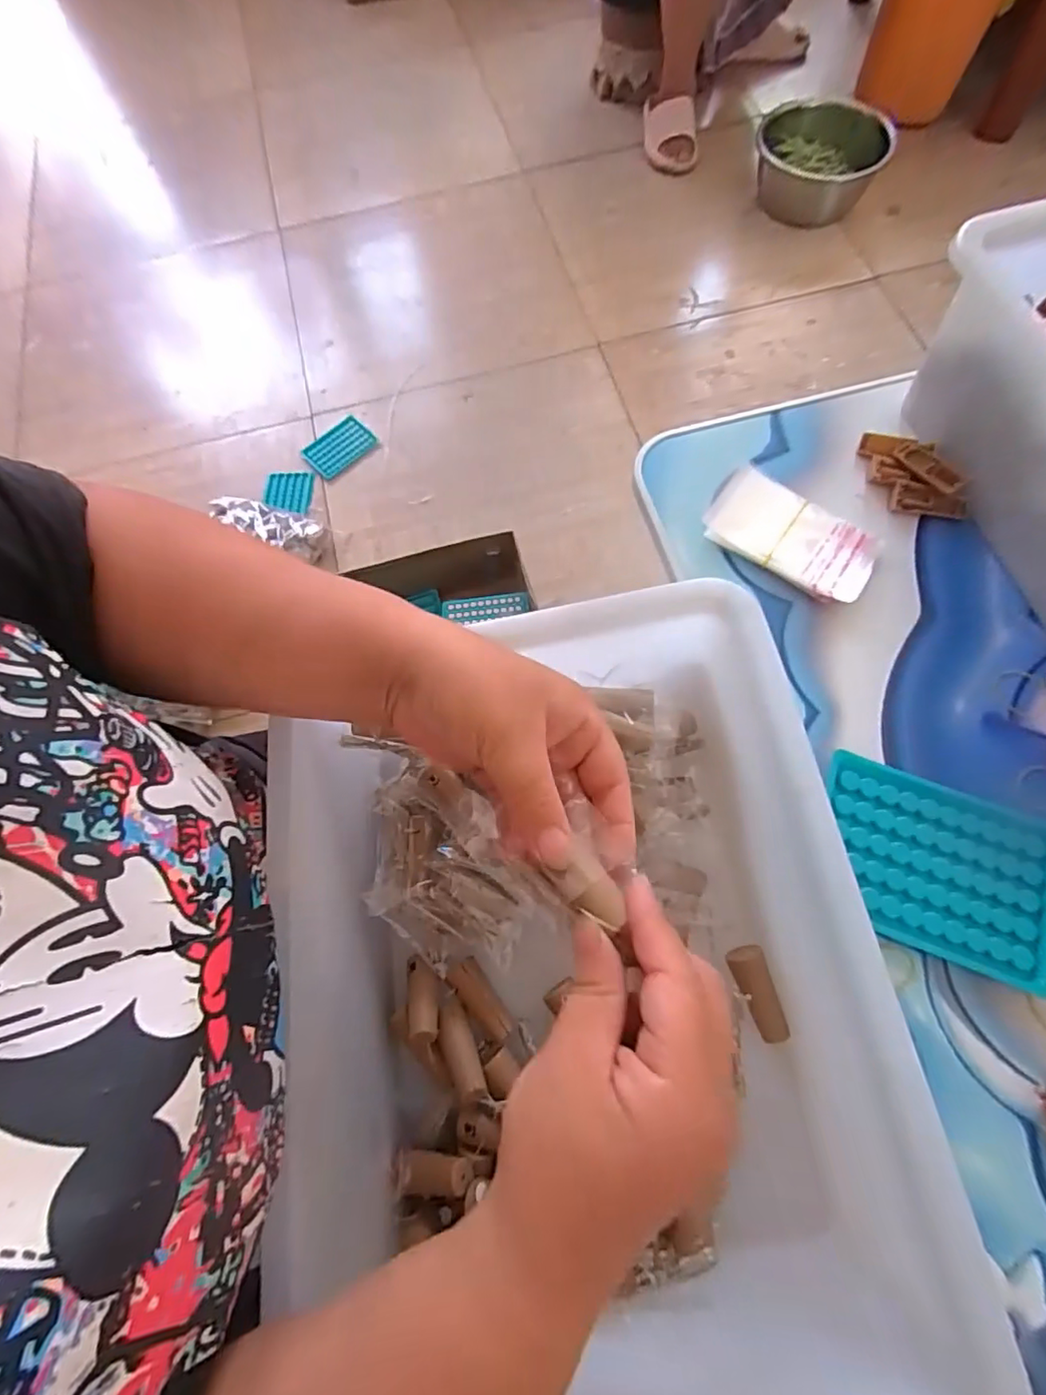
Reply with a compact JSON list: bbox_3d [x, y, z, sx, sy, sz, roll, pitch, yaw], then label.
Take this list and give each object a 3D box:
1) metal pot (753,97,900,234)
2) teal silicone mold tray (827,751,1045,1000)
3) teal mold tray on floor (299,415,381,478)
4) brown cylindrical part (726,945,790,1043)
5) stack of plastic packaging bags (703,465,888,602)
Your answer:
[{"bbox_3d":[0.653,-1.198,1.291,0.272,0.109,0.253,-1,70,3],"label":"metal pot"},{"bbox_3d":[0.236,0.096,0.330,0.126,0.013,0.096,18,72,10],"label":"teal silicone mold tray"},{"bbox_3d":[-0.361,-0.491,1.134,0.127,0.021,0.088,-39,73,-10],"label":"teal mold tray on floor"},{"bbox_3d":[0.138,0.174,0.338,0.024,0.022,0.051,-16,70,-3],"label":"brown cylindrical part"},{"bbox_3d":[0.187,-0.113,0.403,0.114,0.011,0.064,33,75,14],"label":"stack of plastic packaging bags"}]

